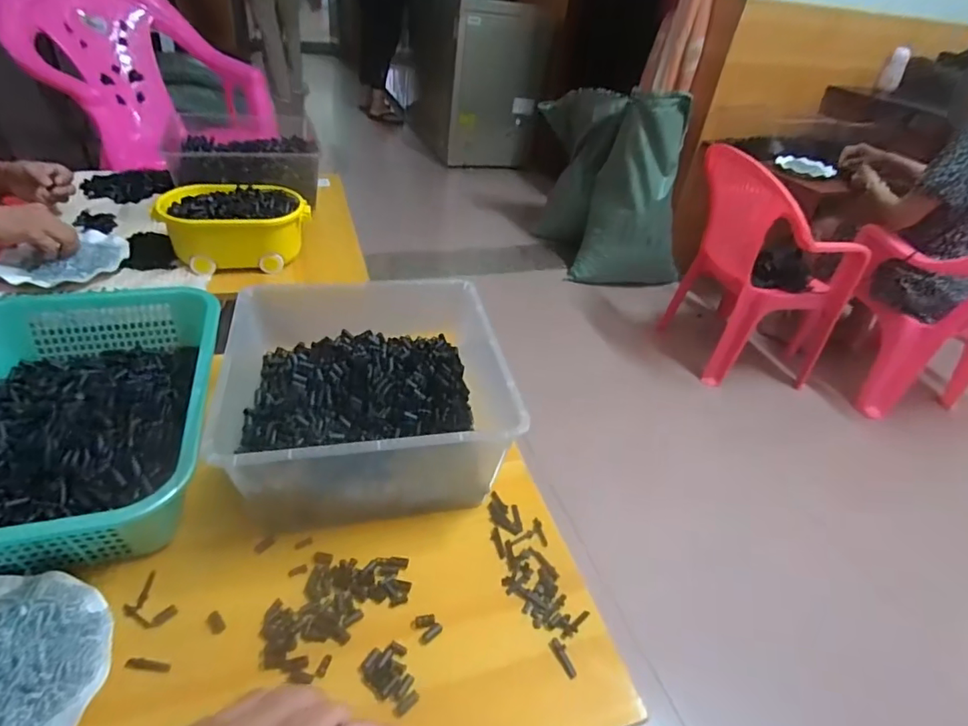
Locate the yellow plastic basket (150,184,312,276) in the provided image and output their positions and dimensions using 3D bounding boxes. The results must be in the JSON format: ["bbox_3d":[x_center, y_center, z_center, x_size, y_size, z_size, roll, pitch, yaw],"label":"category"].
[{"bbox_3d":[-0.455,-0.257,0.990,0.248,0.099,0.169,-4,39,-15],"label":"yellow plastic basket"}]

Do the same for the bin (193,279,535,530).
[{"bbox_3d":[-0.139,0.033,0.644,0.297,0.140,0.315,-4,39,-14],"label":"bin"}]

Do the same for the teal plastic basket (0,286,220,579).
[{"bbox_3d":[-0.461,0.058,0.592,0.288,0.097,0.373,-6,40,-17],"label":"teal plastic basket"}]

